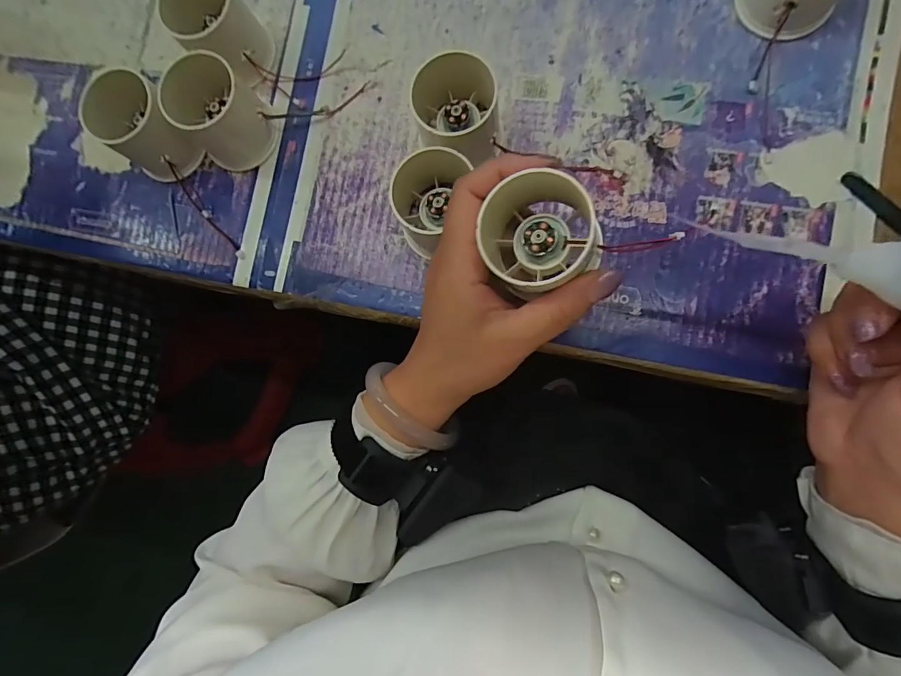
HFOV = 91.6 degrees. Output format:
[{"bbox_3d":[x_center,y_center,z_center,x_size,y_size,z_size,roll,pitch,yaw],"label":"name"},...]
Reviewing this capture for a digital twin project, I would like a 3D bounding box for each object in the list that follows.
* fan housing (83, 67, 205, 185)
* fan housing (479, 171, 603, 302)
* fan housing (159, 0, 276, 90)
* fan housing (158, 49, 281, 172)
[{"bbox_3d":[-0.203,-0.140,0.298,0.047,0.056,0.051,0,87,8],"label":"fan housing"},{"bbox_3d":[0.041,-0.049,0.211,0.051,0.038,0.044,-25,84,6],"label":"fan housing"},{"bbox_3d":[-0.154,-0.209,0.295,0.051,0.057,0.053,0,87,8],"label":"fan housing"},{"bbox_3d":[-0.157,-0.152,0.296,0.061,0.049,0.053,39,93,8],"label":"fan housing"}]

